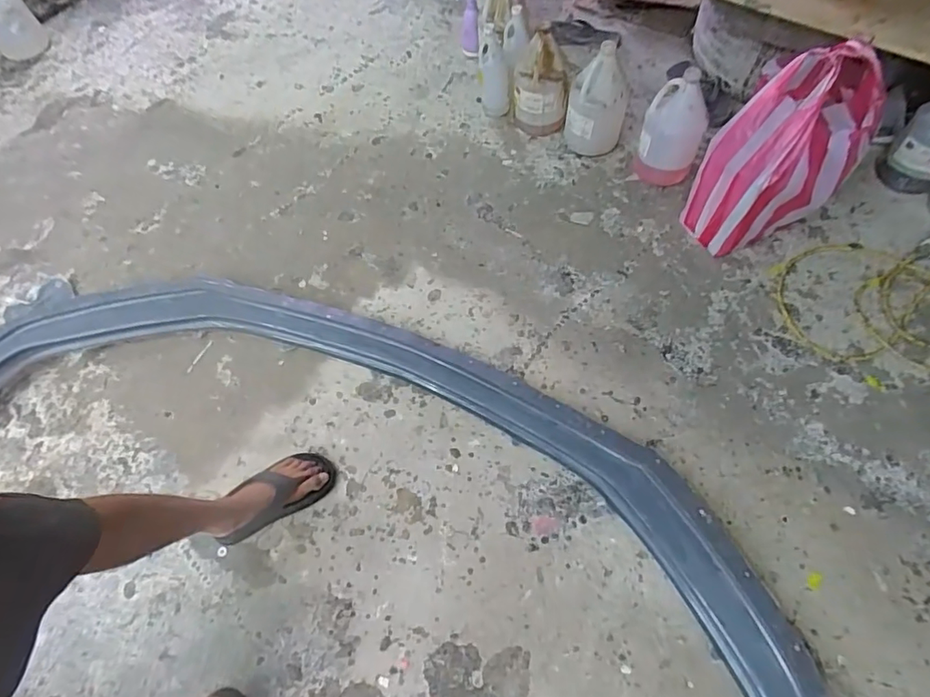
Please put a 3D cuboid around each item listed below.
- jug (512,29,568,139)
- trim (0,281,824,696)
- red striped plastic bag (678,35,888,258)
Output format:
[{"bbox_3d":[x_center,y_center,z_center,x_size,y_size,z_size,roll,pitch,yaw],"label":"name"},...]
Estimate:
[{"bbox_3d":[0.210,-0.731,1.450,0.150,0.271,0.126,3,62,6],"label":"jug"},{"bbox_3d":[-0.264,0.204,1.112,1.945,0.176,0.628,22,66,12],"label":"trim"},{"bbox_3d":[0.689,-0.414,1.164,0.263,0.423,0.212,36,70,21],"label":"red striped plastic bag"}]

